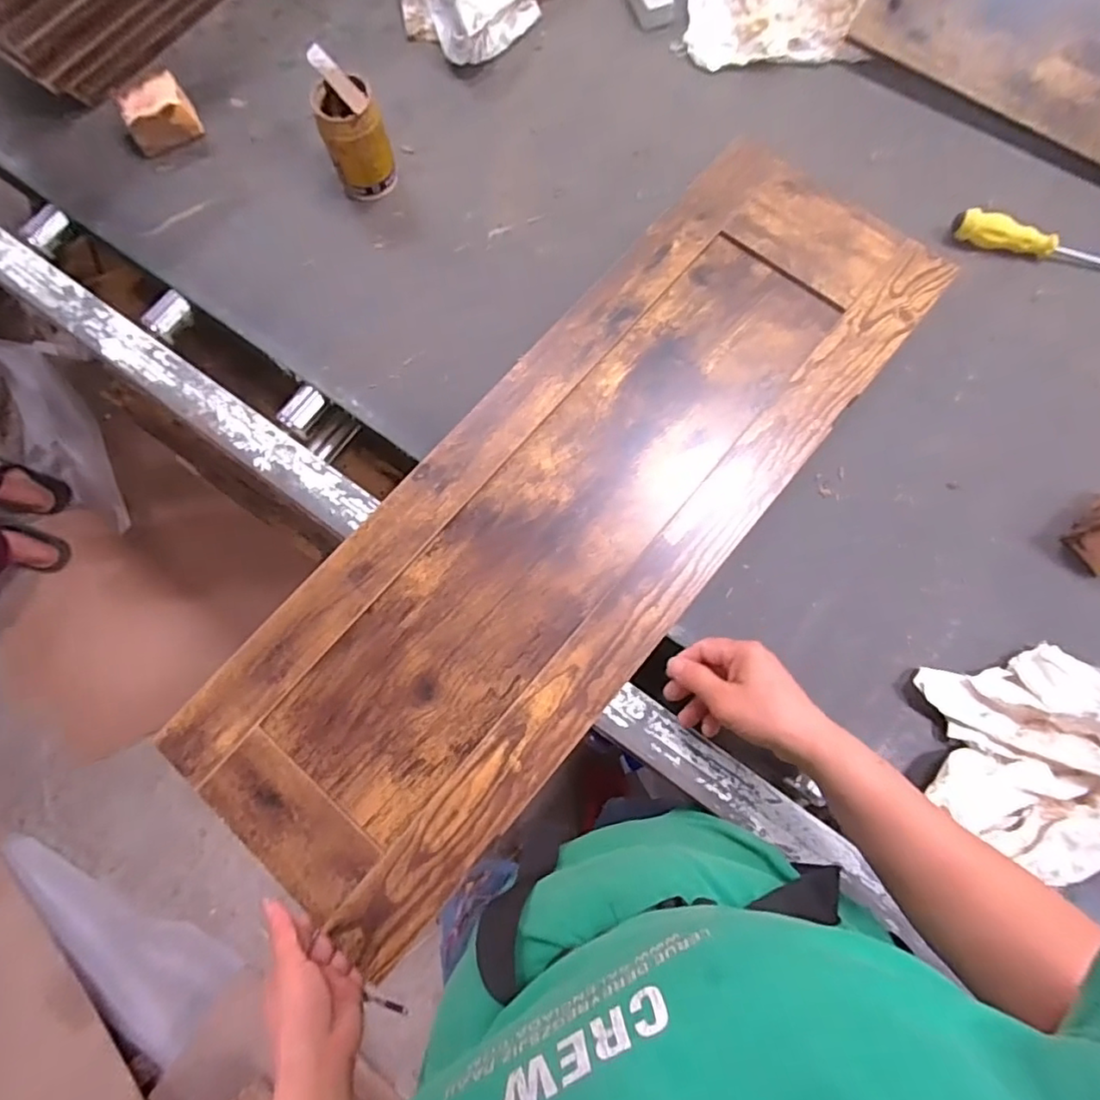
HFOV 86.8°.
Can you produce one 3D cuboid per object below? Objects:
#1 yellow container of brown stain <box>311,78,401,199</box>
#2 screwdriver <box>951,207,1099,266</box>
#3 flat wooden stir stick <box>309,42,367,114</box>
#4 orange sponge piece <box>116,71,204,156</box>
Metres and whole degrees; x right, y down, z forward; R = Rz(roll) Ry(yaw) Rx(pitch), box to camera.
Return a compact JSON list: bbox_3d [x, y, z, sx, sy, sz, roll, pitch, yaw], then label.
[{"bbox_3d":[-0.200,-0.423,0.602,0.066,0.086,0.058,-17,75,-3],"label":"yellow container of brown stain"},{"bbox_3d":[0.501,-0.305,0.577,0.184,0.026,0.023,17,77,6],"label":"screwdriver"},{"bbox_3d":[-0.209,-0.460,0.567,0.020,0.007,0.097,-37,78,-7],"label":"flat wooden stir stick"},{"bbox_3d":[-0.437,-0.485,0.650,0.079,0.040,0.057,-34,77,-6],"label":"orange sponge piece"}]

